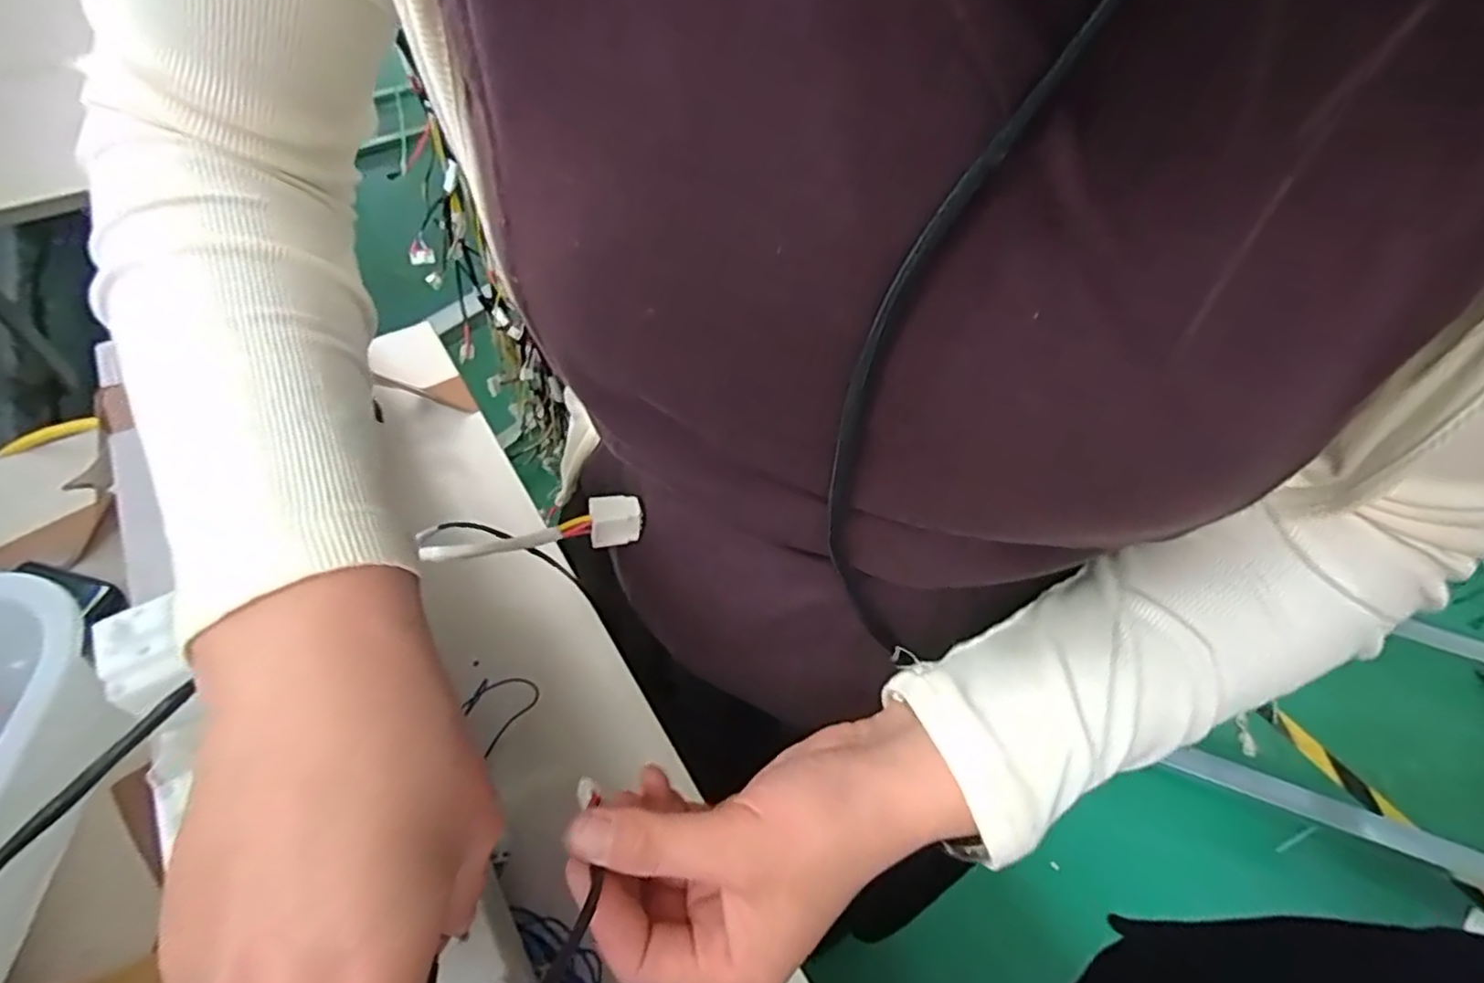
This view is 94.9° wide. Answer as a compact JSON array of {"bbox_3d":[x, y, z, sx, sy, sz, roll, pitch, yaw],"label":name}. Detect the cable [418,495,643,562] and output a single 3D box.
[{"bbox_3d":[-0.103,0.020,0.340,0.106,0.018,0.017,-8,52,-7],"label":"cable"}]

